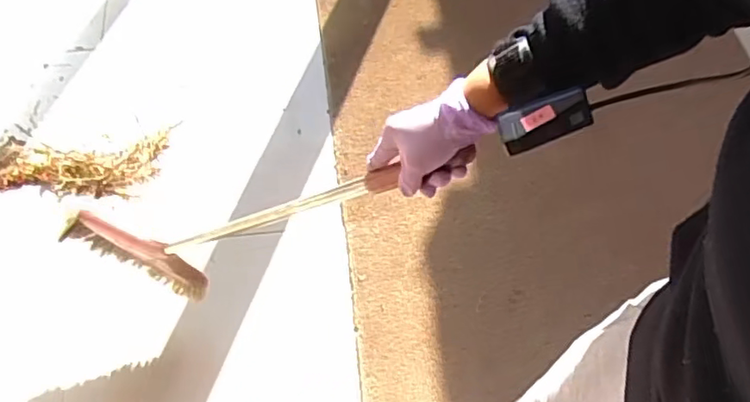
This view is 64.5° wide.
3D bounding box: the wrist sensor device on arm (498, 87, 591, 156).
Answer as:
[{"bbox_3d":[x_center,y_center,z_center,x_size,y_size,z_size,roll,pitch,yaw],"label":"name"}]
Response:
[{"bbox_3d":[0.132,-0.063,0.464,0.068,0.025,0.027,-21,58,14],"label":"wrist sensor device on arm"}]

